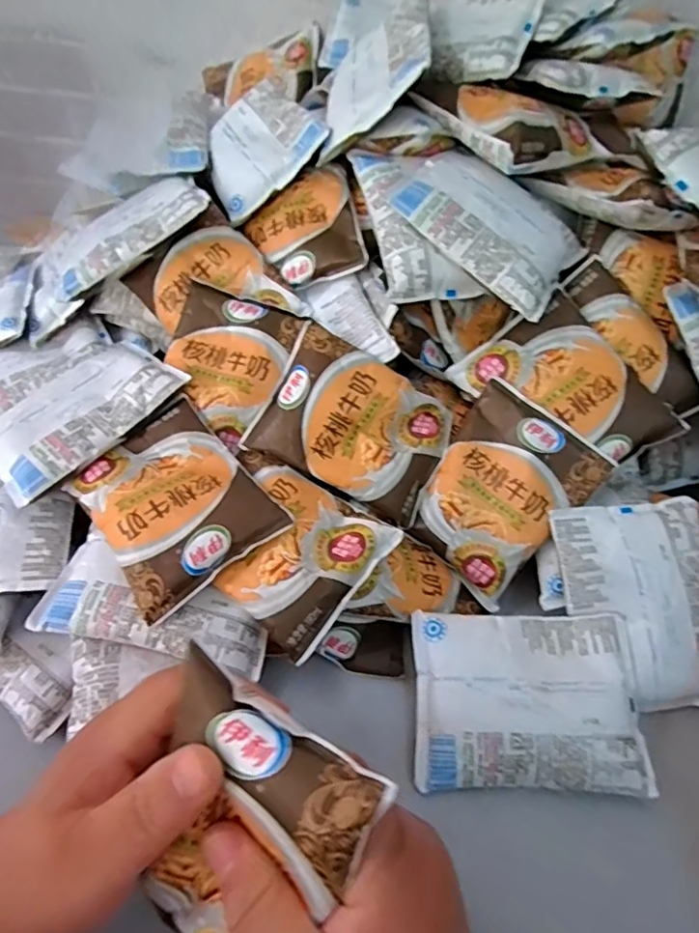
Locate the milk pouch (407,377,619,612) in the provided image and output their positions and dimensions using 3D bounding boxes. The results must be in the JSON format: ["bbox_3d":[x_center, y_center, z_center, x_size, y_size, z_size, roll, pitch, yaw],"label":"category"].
[{"bbox_3d":[0.099,0.016,0.386,0.093,0.020,0.122,40,88,13],"label":"milk pouch"}]

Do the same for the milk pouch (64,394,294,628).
[{"bbox_3d":[-0.109,0.020,0.359,0.093,0.028,0.122,-29,56,-27],"label":"milk pouch"}]

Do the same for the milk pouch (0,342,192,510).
[{"bbox_3d":[-0.185,-0.036,0.397,0.091,0.025,0.127,34,65,27],"label":"milk pouch"}]

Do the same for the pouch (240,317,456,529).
[{"bbox_3d":[0.005,-0.027,0.390,0.121,0.021,0.090,29,82,-5],"label":"pouch"}]

